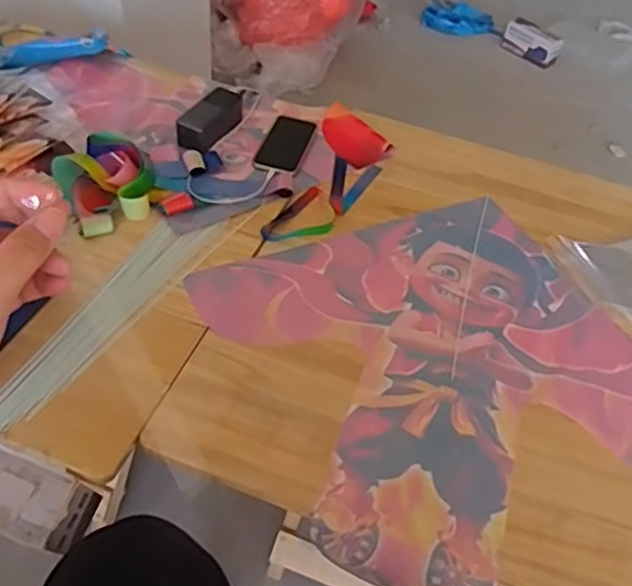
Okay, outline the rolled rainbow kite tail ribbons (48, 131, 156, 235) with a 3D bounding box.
[{"bbox_3d":[-0.307,-0.172,0.985,0.148,0.045,0.165,-22,54,-24],"label":"rolled rainbow kite tail ribbons"}]

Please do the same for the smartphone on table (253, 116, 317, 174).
[{"bbox_3d":[-0.051,-0.251,1.105,0.073,0.013,0.148,14,48,8],"label":"smartphone on table"}]

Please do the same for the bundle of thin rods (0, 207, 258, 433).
[{"bbox_3d":[-0.260,0.010,0.858,0.087,0.015,0.460,27,51,18],"label":"bundle of thin rods"}]

